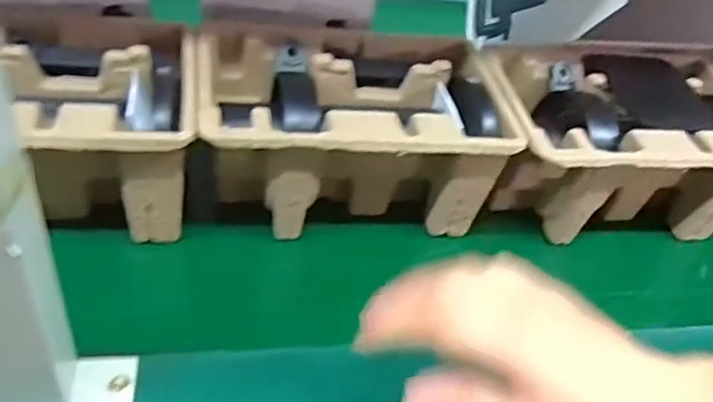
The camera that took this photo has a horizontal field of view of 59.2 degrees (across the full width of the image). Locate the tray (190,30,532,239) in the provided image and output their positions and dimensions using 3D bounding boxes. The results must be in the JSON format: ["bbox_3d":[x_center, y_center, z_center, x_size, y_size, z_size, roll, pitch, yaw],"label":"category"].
[{"bbox_3d":[-0.003,-0.052,0.494,0.225,0.110,0.148,-2,43,-9],"label":"tray"}]

